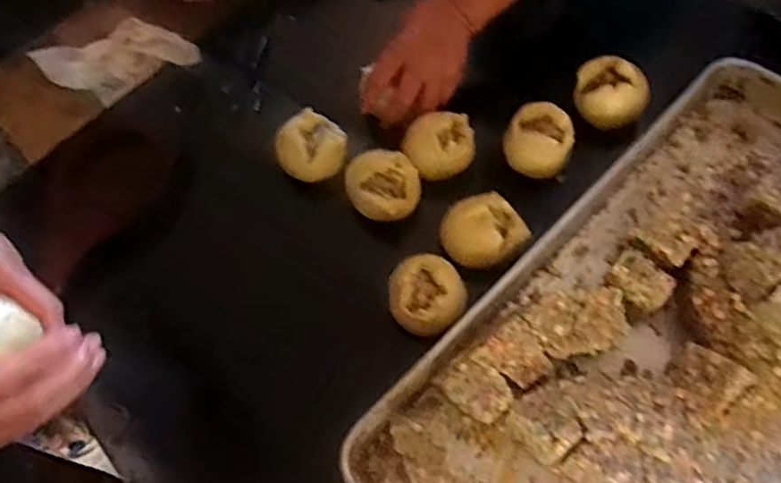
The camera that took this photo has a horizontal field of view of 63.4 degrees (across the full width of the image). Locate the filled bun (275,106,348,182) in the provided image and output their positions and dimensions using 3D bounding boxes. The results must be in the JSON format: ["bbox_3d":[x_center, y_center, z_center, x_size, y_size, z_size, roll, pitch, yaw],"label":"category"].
[{"bbox_3d":[-0.086,-0.102,0.699,0.079,0.043,0.079,-10,63,-5],"label":"filled bun"}]

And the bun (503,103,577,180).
[{"bbox_3d":[0.160,-0.108,0.679,0.068,0.050,0.064,28,66,14],"label":"bun"}]

